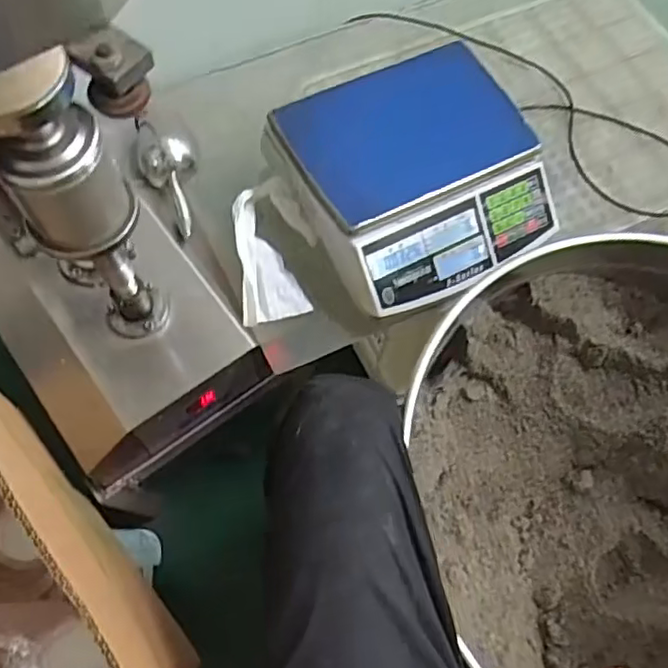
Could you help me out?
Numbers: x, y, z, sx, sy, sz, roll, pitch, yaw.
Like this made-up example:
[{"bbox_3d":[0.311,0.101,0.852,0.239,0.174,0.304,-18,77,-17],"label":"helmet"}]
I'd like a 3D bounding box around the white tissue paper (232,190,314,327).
[{"bbox_3d":[-0.092,-0.095,0.795,0.081,0.066,0.173,-16,68,-10],"label":"white tissue paper"}]

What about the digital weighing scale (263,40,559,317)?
[{"bbox_3d":[0.097,-0.188,0.779,0.282,0.095,0.266,-26,70,-14],"label":"digital weighing scale"}]

